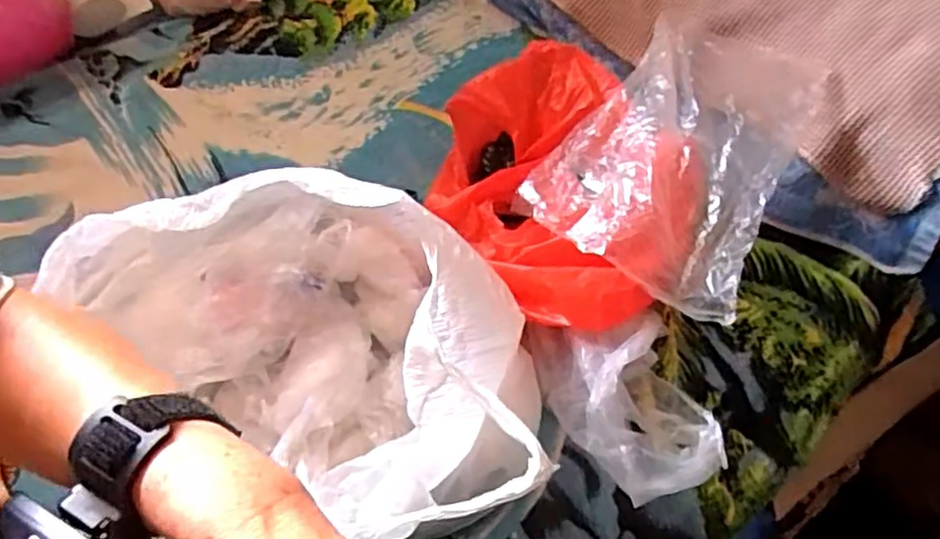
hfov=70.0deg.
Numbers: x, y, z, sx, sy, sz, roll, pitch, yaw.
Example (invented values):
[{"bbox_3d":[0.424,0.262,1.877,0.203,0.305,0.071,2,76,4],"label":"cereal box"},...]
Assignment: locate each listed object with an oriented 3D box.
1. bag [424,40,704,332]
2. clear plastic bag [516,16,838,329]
[{"bbox_3d":[0.079,-0.083,0.654,0.226,0.123,0.307,-10,56,-6],"label":"bag"},{"bbox_3d":[0.192,-0.120,0.626,0.204,0.057,0.311,24,59,16],"label":"clear plastic bag"}]

